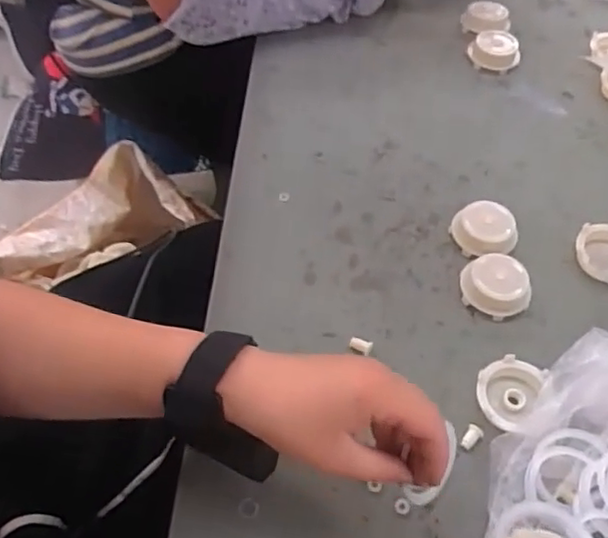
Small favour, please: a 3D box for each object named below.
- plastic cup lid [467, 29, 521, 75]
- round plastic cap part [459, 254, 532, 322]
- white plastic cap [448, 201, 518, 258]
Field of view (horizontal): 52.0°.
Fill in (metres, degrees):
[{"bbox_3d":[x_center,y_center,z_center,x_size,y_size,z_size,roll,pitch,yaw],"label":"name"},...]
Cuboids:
[{"bbox_3d":[0.205,-0.236,0.673,0.053,0.022,0.054,0,54,0],"label":"plastic cup lid"},{"bbox_3d":[0.148,0.010,0.490,0.044,0.030,0.053,-10,55,-7],"label":"round plastic cap part"},{"bbox_3d":[0.150,-0.033,0.522,0.050,0.028,0.048,0,54,0],"label":"white plastic cap"}]

